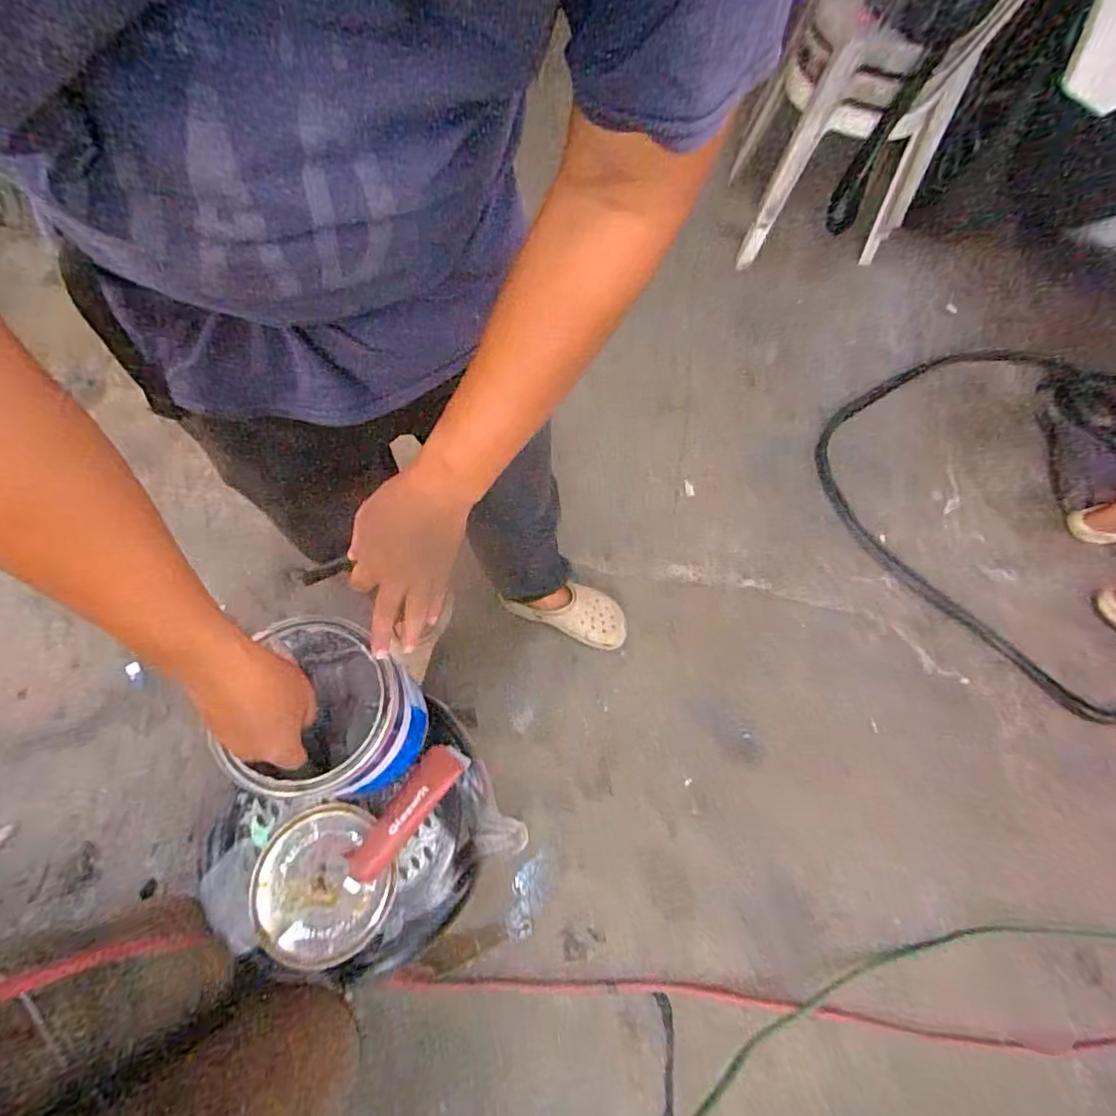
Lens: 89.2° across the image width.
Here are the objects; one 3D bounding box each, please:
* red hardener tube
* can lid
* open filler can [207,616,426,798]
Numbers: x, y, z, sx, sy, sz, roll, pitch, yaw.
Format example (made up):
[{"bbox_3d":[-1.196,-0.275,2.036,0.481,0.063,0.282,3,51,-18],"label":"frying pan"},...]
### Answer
[{"bbox_3d":[-0.179,0.294,0.654,0.049,0.029,0.177,36,66,11],"label":"red hardener tube"},{"bbox_3d":[-0.264,0.363,0.631,0.143,0.012,0.155,2,65,-5],"label":"can lid"},{"bbox_3d":[-0.231,0.175,0.607,0.143,0.224,0.165,11,63,3],"label":"open filler can"}]

